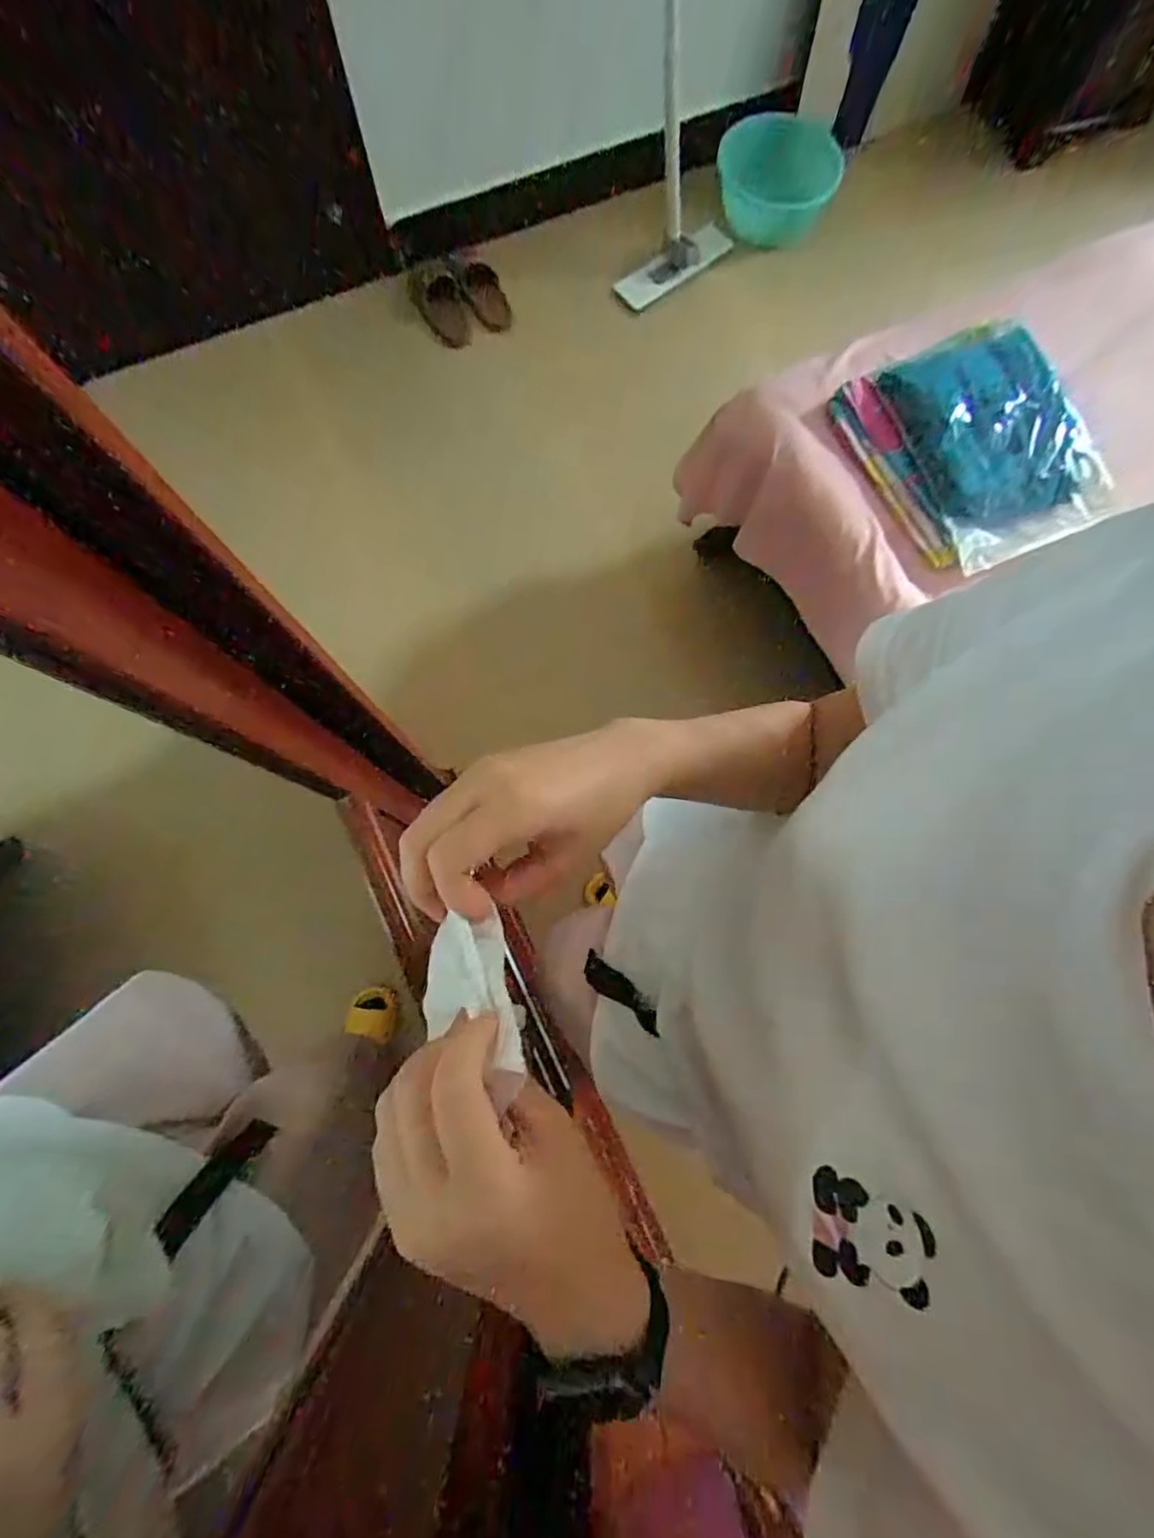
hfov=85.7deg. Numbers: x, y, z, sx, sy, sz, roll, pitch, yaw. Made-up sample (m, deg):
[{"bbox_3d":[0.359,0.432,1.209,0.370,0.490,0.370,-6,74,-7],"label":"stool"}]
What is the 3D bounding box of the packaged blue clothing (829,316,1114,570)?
[{"bbox_3d":[0.596,-0.489,0.933,0.287,0.090,0.352,-29,80,-7],"label":"packaged blue clothing"}]

